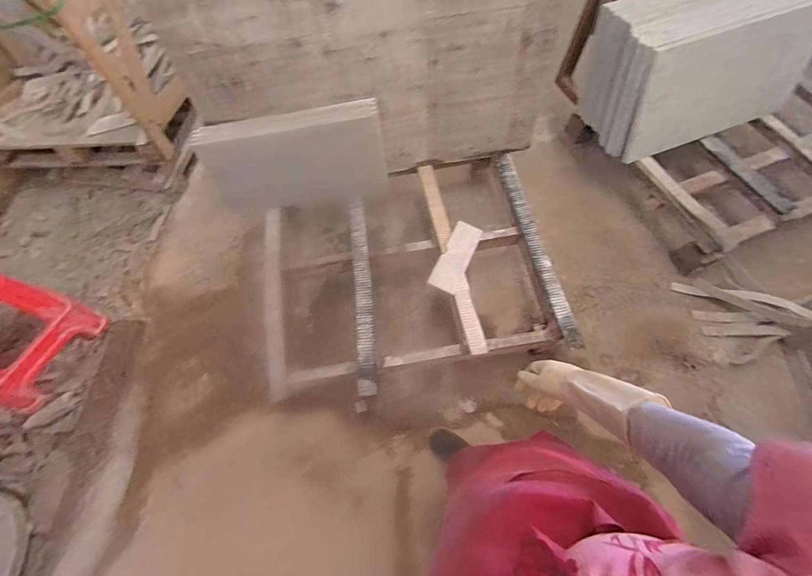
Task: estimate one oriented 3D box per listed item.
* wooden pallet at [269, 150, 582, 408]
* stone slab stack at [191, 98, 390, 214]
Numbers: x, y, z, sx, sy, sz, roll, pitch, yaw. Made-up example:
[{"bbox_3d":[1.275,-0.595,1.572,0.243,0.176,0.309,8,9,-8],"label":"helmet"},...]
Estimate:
[{"bbox_3d":[0.001,-0.060,1.386,1.014,0.193,0.853,-12,64,-4],"label":"wooden pallet"},{"bbox_3d":[-0.395,-0.473,1.371,0.638,0.359,0.085,-15,46,-6],"label":"stone slab stack"}]

